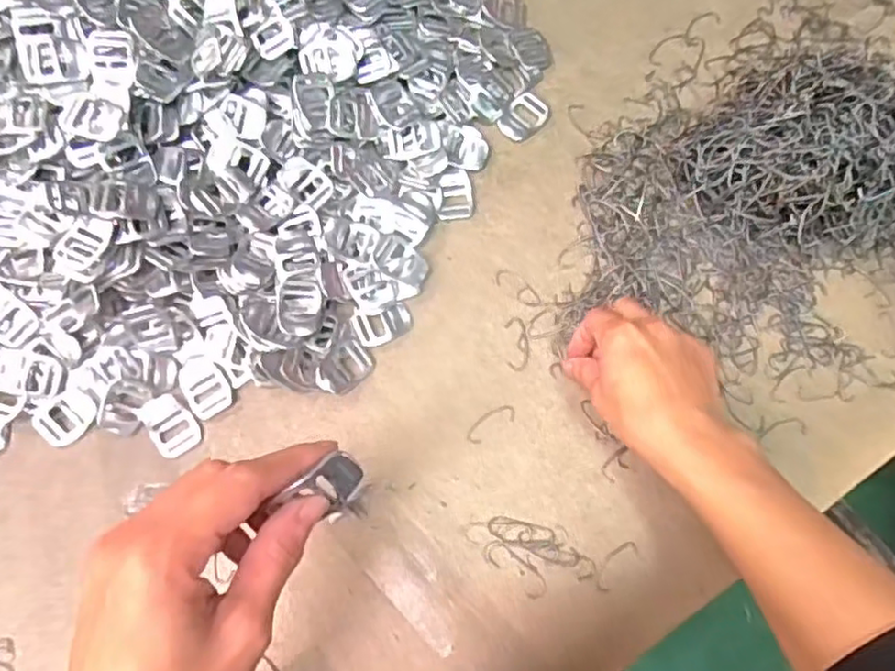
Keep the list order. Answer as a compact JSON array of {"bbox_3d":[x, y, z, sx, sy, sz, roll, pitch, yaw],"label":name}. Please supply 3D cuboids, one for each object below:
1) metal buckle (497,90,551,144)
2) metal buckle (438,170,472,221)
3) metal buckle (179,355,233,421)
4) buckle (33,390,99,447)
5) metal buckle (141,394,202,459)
[{"bbox_3d":[0.057,-0.165,0.500,0.039,0.005,0.029,-41,78,-11],"label":"metal buckle"},{"bbox_3d":[0.005,-0.102,0.483,0.024,0.011,0.035,-4,74,-1],"label":"metal buckle"},{"bbox_3d":[-0.162,0.034,0.445,0.029,0.007,0.040,-26,76,-7],"label":"metal buckle"},{"bbox_3d":[-0.248,0.053,0.435,0.038,0.009,0.026,-39,78,-10],"label":"buckle"},{"bbox_3d":[-0.181,0.058,0.432,0.027,0.004,0.041,-32,77,-9],"label":"metal buckle"}]

